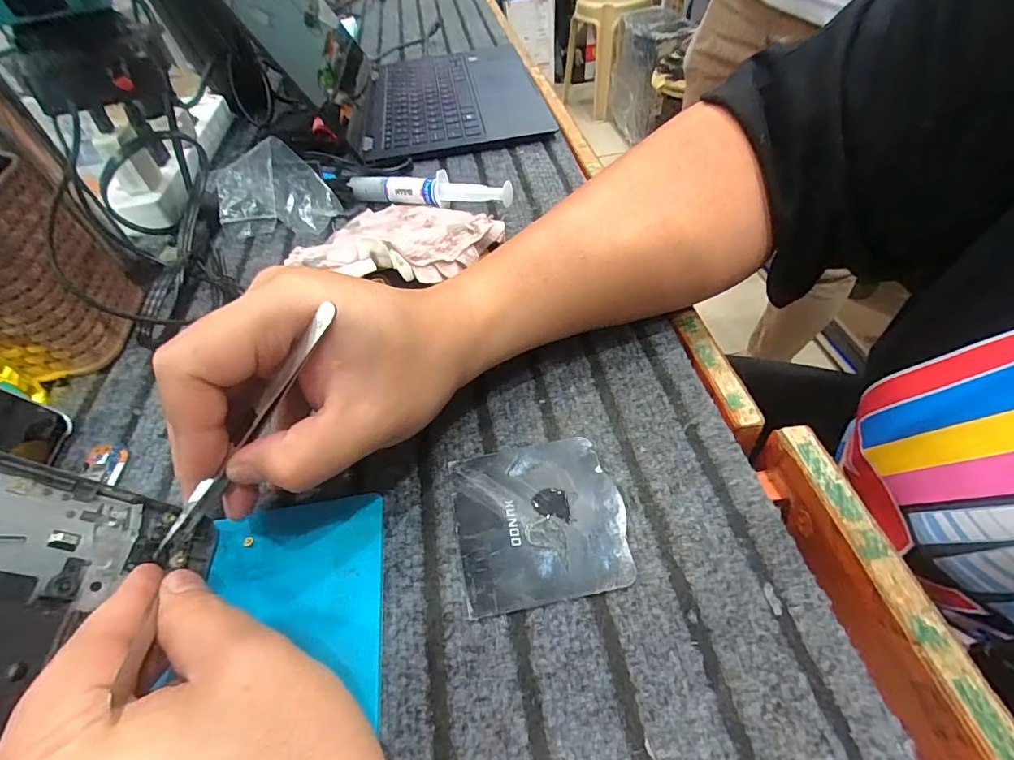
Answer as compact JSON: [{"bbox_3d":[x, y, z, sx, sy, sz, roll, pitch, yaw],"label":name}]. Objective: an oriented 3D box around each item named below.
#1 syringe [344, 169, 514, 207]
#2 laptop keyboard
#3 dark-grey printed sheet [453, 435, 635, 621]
[{"bbox_3d":[-0.067,-0.161,0.405,0.148,0.026,0.015,13,53,16],"label":"syringe"},{"bbox_3d":[-0.065,-0.353,0.578,0.203,0.013,0.317,-9,50,-2],"label":"laptop keyboard"},{"bbox_3d":[0.015,0.065,0.227,0.078,0.004,0.077,-10,50,-3],"label":"dark-grey printed sheet"}]

